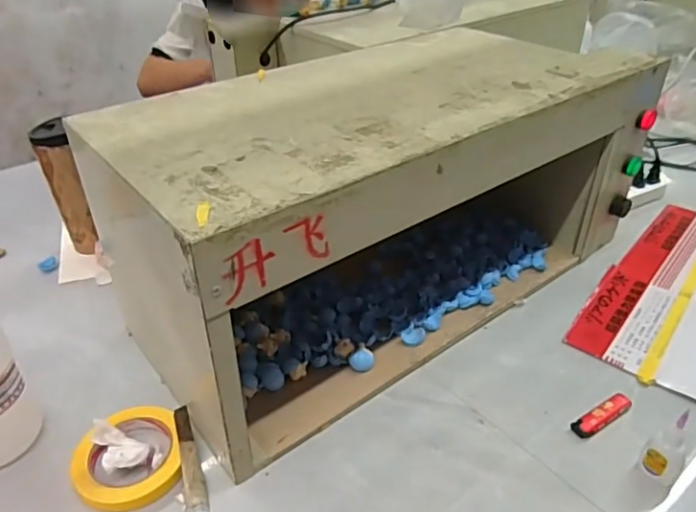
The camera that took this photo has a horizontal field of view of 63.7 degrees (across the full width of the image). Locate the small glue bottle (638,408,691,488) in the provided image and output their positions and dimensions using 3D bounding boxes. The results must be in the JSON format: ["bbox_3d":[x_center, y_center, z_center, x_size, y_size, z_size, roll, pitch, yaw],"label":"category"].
[{"bbox_3d":[0.293,0.177,0.514,0.027,0.083,0.021,10,39,14],"label":"small glue bottle"}]

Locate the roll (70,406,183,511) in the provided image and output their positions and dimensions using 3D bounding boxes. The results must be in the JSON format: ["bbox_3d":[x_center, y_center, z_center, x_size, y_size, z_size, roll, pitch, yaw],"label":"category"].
[{"bbox_3d":[-0.216,0.193,0.547,0.100,0.024,0.105,-1,37,0],"label":"roll"}]

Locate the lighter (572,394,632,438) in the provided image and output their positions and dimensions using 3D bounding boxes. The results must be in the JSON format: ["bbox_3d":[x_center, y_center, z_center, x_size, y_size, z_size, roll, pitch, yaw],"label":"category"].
[{"bbox_3d":[0.269,0.167,0.589,0.079,0.007,0.019,-21,42,-24],"label":"lighter"}]

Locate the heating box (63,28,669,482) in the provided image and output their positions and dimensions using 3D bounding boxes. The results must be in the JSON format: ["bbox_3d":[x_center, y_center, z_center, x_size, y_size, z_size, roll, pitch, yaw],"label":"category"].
[{"bbox_3d":[0.047,-0.079,0.698,0.616,0.276,0.291,-26,44,-29],"label":"heating box"}]

